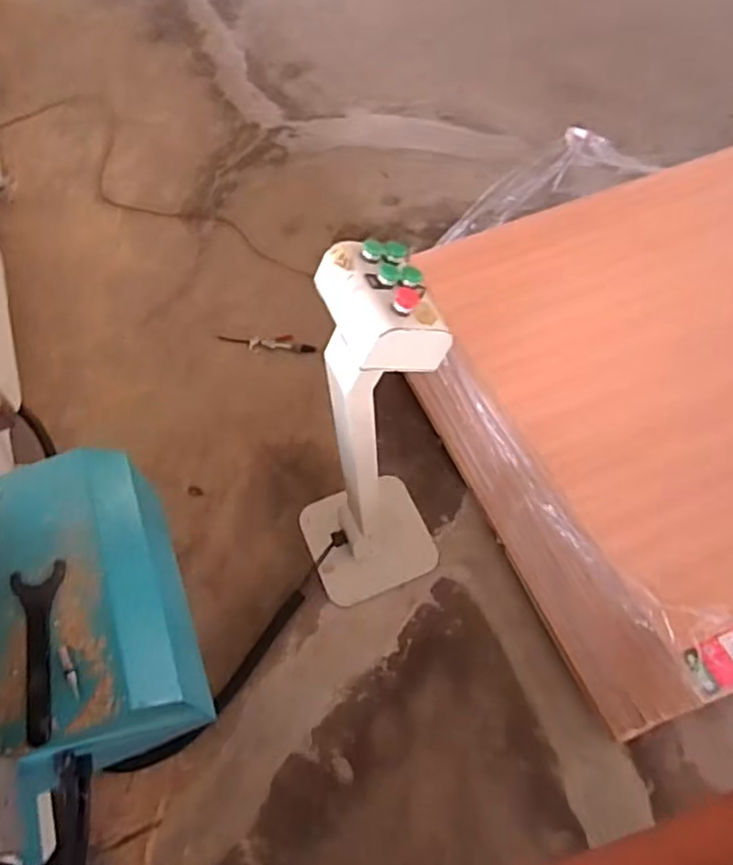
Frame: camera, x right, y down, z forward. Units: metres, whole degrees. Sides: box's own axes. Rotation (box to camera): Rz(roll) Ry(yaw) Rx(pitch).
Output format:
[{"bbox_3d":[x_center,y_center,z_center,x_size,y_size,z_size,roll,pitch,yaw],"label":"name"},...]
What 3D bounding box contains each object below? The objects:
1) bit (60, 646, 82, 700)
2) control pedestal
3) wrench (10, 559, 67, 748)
[{"bbox_3d":[-0.372,0.301,0.810,0.015,0.005,0.072,-23,59,-10],"label":"bit"},{"bbox_3d":[-0.014,0.059,1.311,0.305,0.910,0.297,-18,59,-7],"label":"control pedestal"},{"bbox_3d":[-0.417,0.278,0.827,0.067,0.009,0.224,-15,58,-5],"label":"wrench"}]

